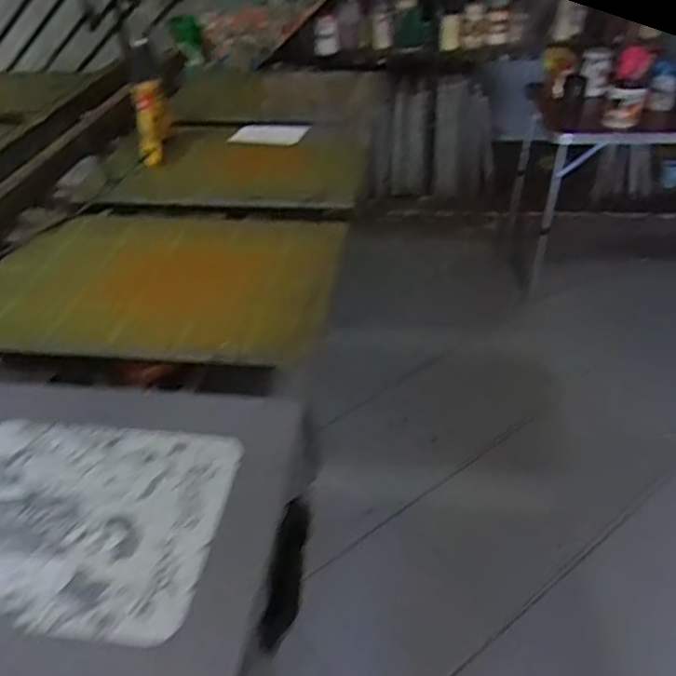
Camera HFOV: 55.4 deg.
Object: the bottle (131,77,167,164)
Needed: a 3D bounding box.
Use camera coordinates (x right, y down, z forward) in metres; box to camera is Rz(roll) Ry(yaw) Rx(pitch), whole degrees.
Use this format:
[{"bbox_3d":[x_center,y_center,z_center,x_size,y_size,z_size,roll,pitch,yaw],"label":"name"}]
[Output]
[{"bbox_3d":[-0.393,-0.451,1.347,0.069,0.167,0.051,-3,8,-1],"label":"bottle"}]

